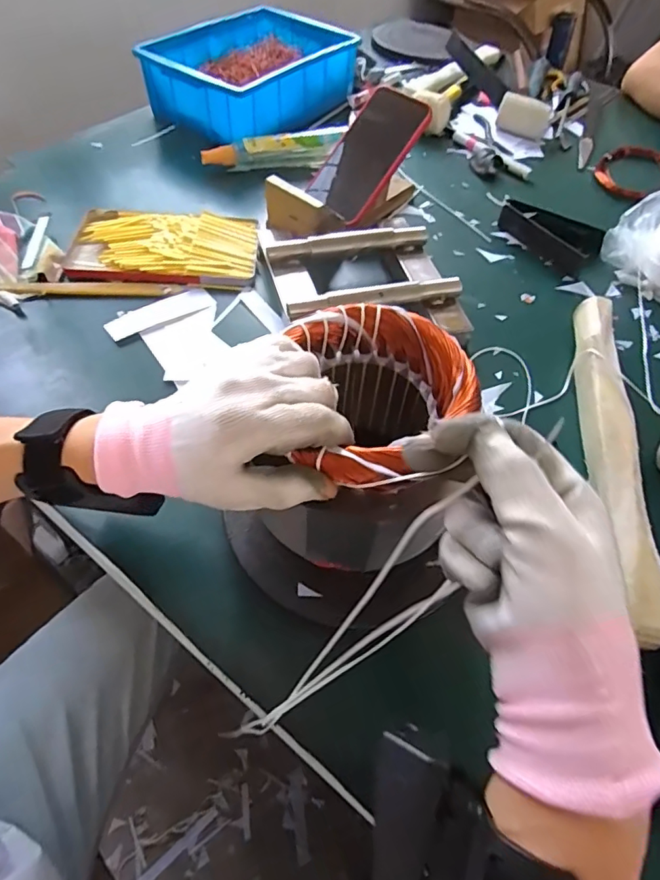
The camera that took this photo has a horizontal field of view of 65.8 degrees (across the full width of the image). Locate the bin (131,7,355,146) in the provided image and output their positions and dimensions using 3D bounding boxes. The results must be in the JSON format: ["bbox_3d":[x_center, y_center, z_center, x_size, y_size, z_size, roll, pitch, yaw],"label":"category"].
[{"bbox_3d":[-0.112,-0.546,0.759,0.196,0.084,0.291,30,57,16],"label":"bin"}]

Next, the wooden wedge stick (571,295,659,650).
[{"bbox_3d":[0.231,-0.005,0.427,0.037,0.027,0.336,11,54,3],"label":"wooden wedge stick"}]

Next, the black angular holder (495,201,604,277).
[{"bbox_3d":[0.269,-0.255,0.628,0.126,0.015,0.062,43,94,22],"label":"black angular holder"}]

